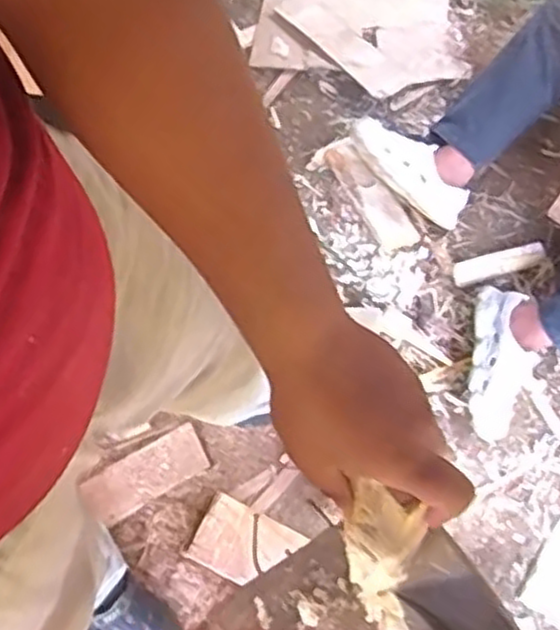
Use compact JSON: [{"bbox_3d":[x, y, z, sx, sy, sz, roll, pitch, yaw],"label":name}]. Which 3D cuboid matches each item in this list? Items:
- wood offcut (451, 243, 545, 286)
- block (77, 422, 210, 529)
[{"bbox_3d":[0.430,-0.102,1.480,0.190,0.013,0.043,-17,64,-8],"label":"wood offcut"},{"bbox_3d":[-0.233,0.278,1.305,0.213,0.017,0.089,-30,67,-14],"label":"block"}]

